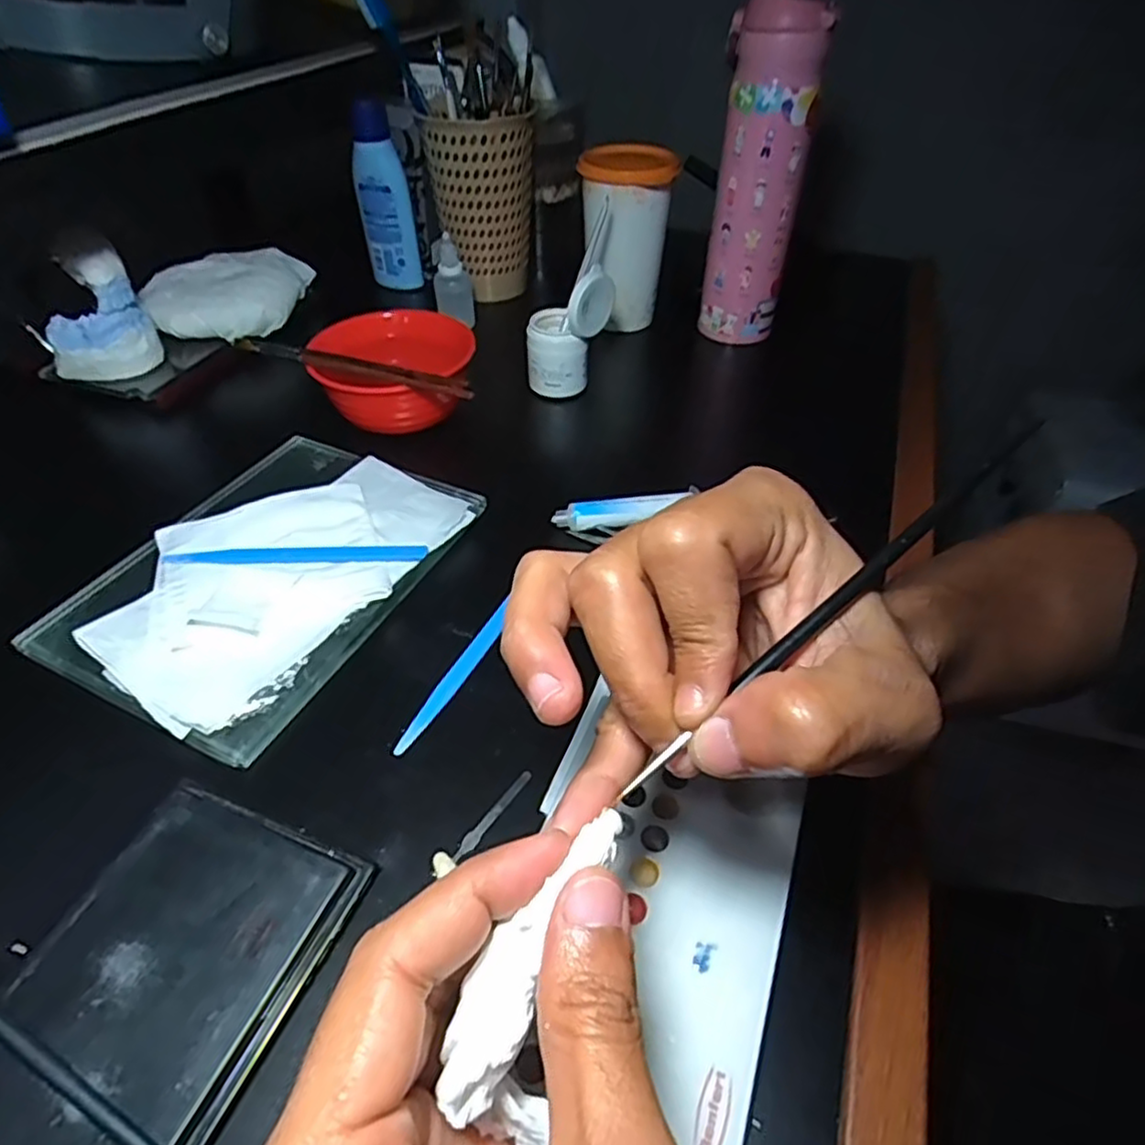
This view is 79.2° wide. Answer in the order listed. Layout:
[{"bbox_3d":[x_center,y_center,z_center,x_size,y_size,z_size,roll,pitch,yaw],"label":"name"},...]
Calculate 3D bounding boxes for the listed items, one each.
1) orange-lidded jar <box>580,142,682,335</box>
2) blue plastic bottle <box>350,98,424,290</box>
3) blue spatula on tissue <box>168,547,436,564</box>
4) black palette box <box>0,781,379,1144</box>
[{"bbox_3d":[0.040,-0.269,0.561,0.066,0.124,0.070,1,44,-1],"label":"orange-lidded jar"},{"bbox_3d":[-0.163,-0.322,0.601,0.043,0.144,0.028,-13,46,-15],"label":"blue plastic bottle"},{"bbox_3d":[-0.147,-0.009,0.370,0.133,0.004,0.010,-2,44,-4],"label":"blue spatula on tissue"},{"bbox_3d":[-0.144,0.146,0.221,0.088,0.012,0.149,16,46,15],"label":"black palette box"}]

